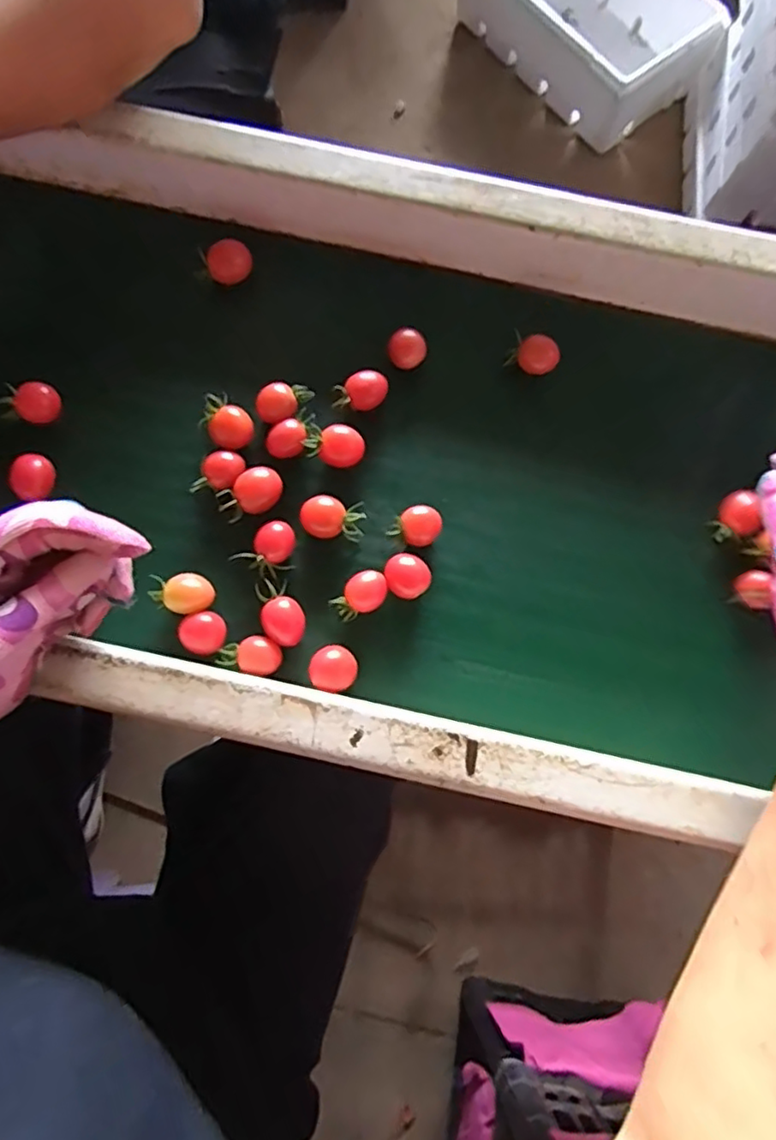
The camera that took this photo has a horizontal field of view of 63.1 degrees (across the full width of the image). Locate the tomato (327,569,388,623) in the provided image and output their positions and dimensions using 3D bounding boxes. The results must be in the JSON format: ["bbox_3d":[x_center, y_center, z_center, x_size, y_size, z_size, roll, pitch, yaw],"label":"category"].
[{"bbox_3d":[-0.017,0.017,0.392,0.034,0.023,0.023,-30,78,-7],"label":"tomato"}]

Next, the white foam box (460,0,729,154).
[{"bbox_3d":[0.340,-0.980,1.108,0.270,0.133,0.442,-42,80,-10],"label":"white foam box"}]

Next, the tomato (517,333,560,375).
[{"bbox_3d":[0.100,-0.142,0.423,0.026,0.019,0.021,21,77,5],"label":"tomato"}]

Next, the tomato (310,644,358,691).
[{"bbox_3d":[-0.032,0.060,0.380,0.027,0.030,0.026,0,76,0],"label":"tomato"}]

